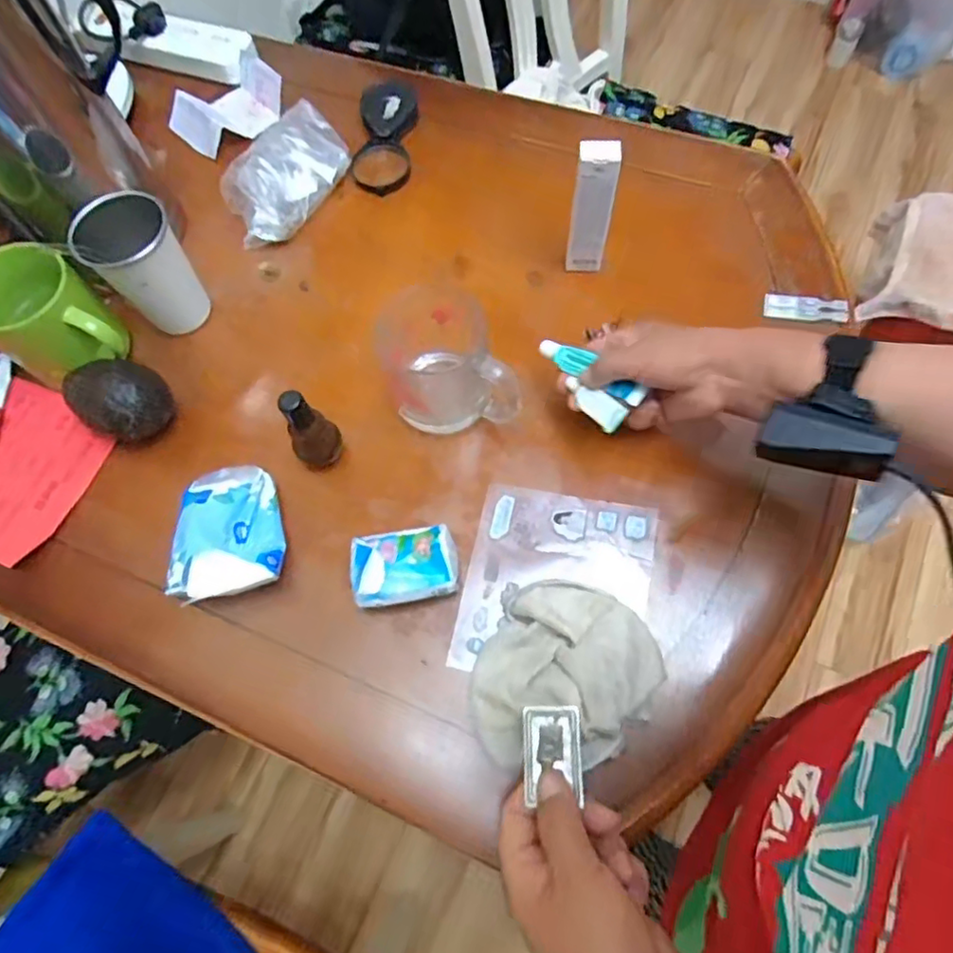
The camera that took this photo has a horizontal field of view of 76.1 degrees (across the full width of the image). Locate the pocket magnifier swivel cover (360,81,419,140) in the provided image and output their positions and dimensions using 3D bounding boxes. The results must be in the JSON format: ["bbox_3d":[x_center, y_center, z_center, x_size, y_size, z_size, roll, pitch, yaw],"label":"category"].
[{"bbox_3d":[-0.095,-0.397,0.661,0.059,0.013,0.078,-9,68,-1],"label":"pocket magnifier swivel cover"}]

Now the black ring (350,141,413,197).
[{"bbox_3d":[-0.102,-0.327,0.643,0.065,0.007,0.067,-1,68,2],"label":"black ring"}]

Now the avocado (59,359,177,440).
[{"bbox_3d":[-0.298,-0.063,0.521,0.086,0.069,0.063,22,70,11],"label":"avocado"}]

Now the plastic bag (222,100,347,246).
[{"bbox_3d":[-0.192,-0.308,0.612,0.082,0.054,0.156,31,73,14],"label":"plastic bag"}]

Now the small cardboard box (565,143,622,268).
[{"bbox_3d":[0.100,-0.227,0.529,0.033,0.133,0.016,7,68,6],"label":"small cardboard box"}]

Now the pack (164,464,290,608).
[{"bbox_3d":[-0.196,0.045,0.488,0.080,0.031,0.106,-9,68,-1],"label":"pack"}]

